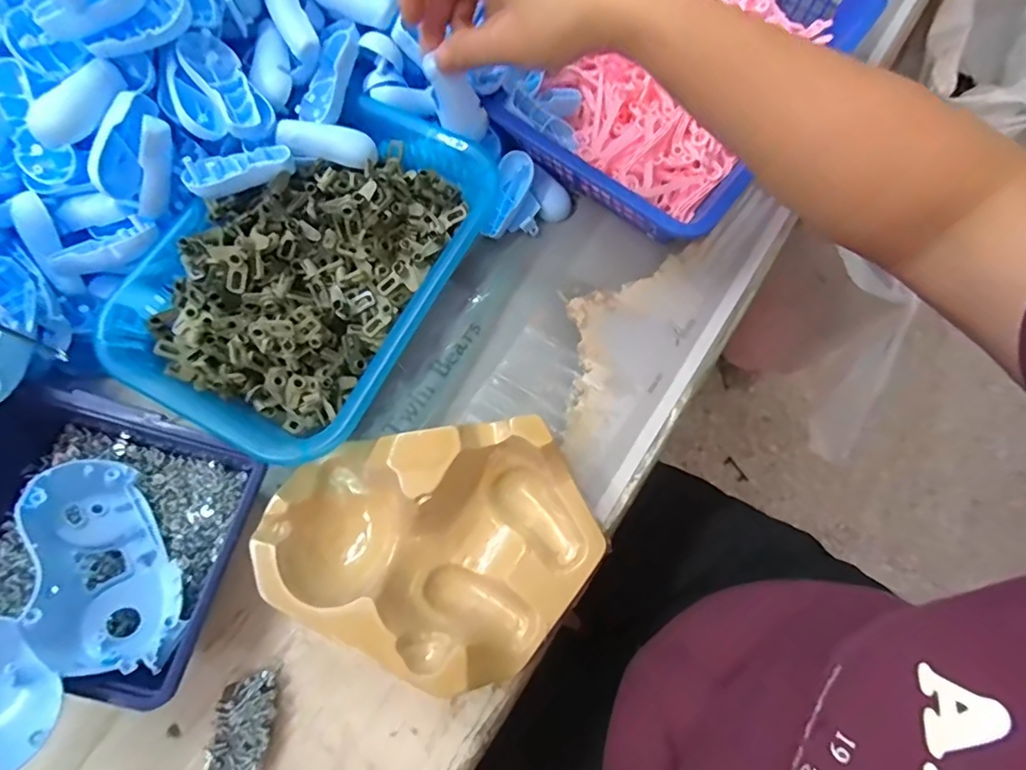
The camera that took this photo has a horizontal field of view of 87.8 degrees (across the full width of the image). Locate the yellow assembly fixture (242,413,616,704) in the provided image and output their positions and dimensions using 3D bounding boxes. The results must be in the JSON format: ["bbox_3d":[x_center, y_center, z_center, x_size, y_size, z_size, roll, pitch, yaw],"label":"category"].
[{"bbox_3d":[-0.046,0.101,0.325,0.190,0.054,0.139,-6,72,-2],"label":"yellow assembly fixture"}]

